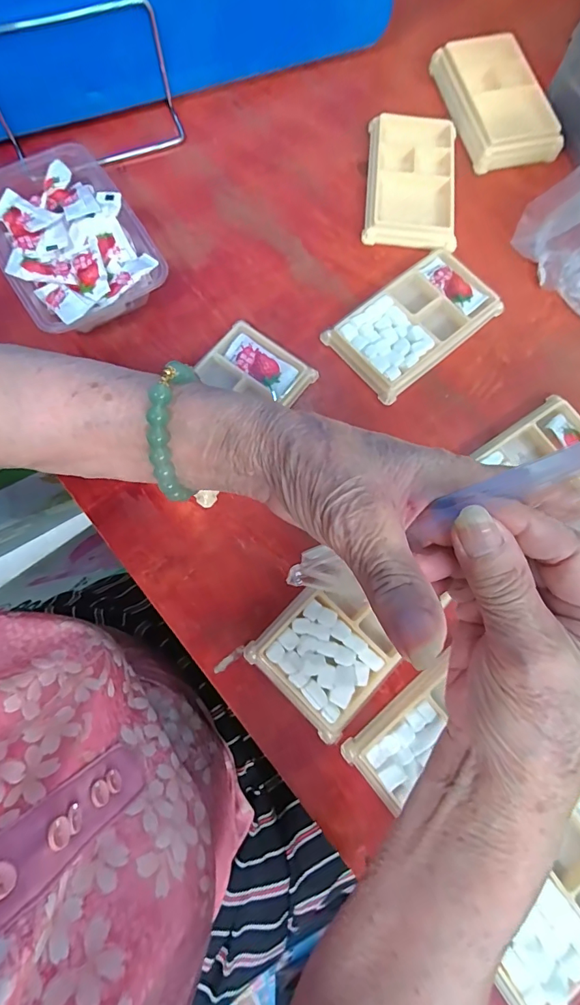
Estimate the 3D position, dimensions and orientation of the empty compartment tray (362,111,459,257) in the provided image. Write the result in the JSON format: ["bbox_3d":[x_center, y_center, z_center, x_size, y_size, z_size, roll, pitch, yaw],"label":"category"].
[{"bbox_3d":[0.109,-0.290,0.392,0.077,0.014,0.141,7,75,0],"label":"empty compartment tray"}]

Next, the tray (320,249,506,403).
[{"bbox_3d":[0.104,-0.150,0.360,0.136,0.015,0.077,-37,79,-10],"label":"tray"}]

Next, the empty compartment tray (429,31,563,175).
[{"bbox_3d":[0.195,-0.386,0.414,0.076,0.025,0.142,-13,76,-5],"label":"empty compartment tray"}]

